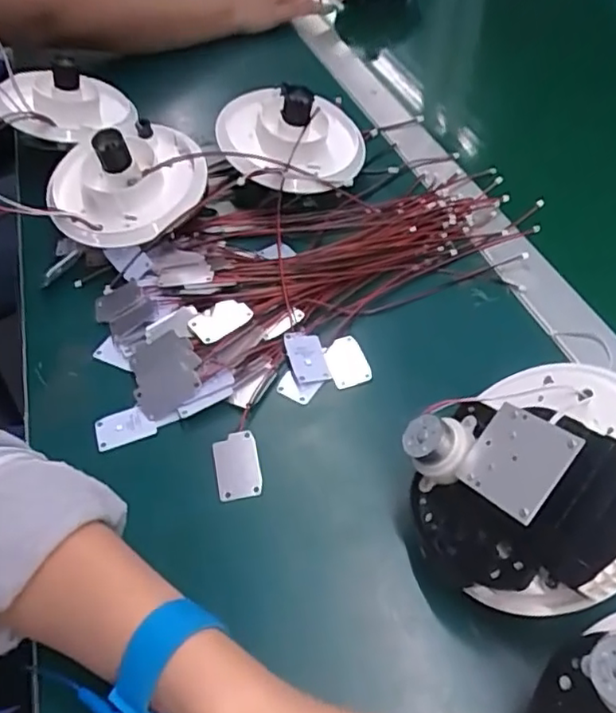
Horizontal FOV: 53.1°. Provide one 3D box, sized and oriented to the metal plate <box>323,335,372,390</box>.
[{"bbox_3d":[0.026,0.003,0.419,0.025,0.005,0.042,-13,49,-9],"label":"metal plate"}]

